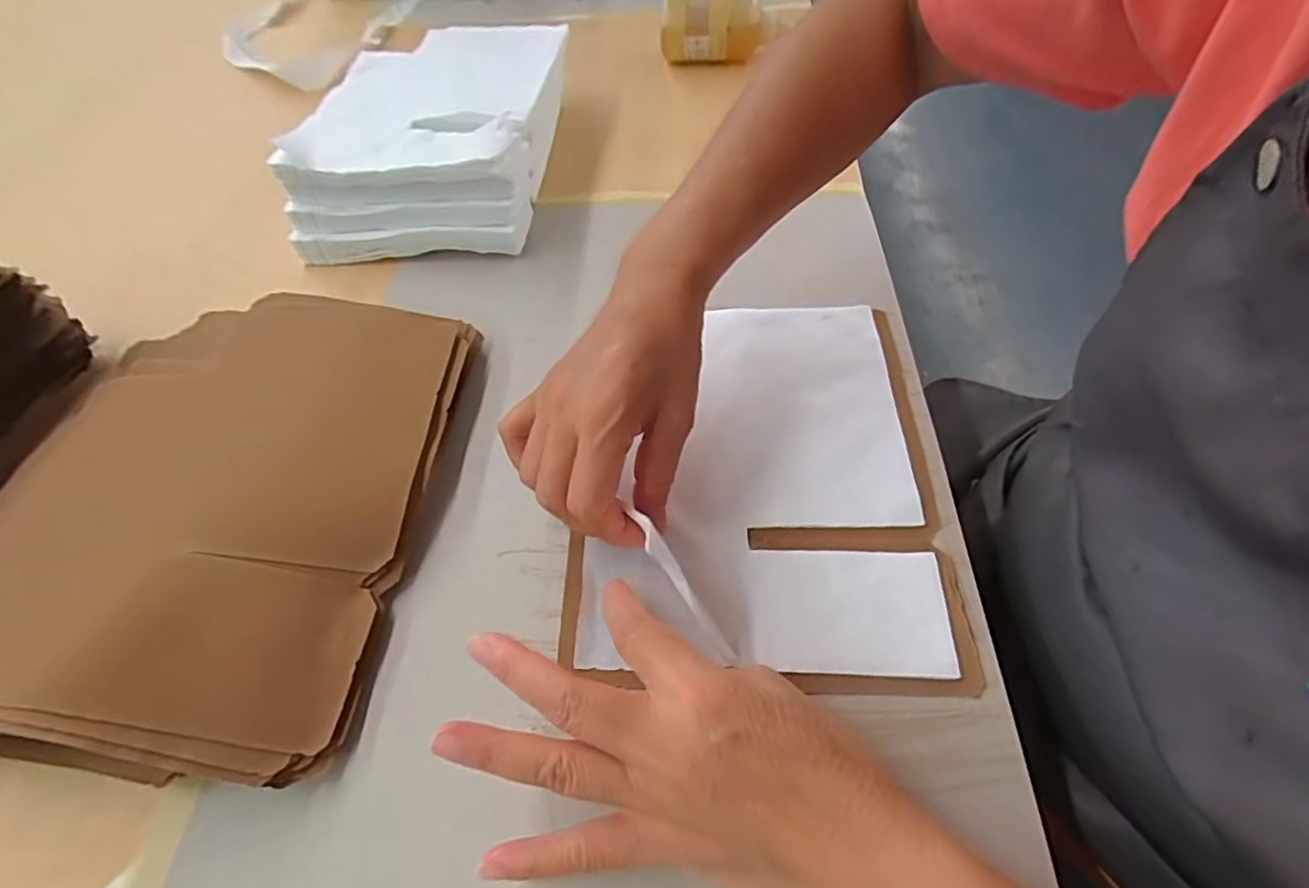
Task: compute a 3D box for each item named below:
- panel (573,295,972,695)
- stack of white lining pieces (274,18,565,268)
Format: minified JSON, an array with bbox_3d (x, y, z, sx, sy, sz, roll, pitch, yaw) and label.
[{"bbox_3d":[0.055,0.010,0.345,0.188,0.011,0.240,-1,54,4],"label":"panel"},{"bbox_3d":[-0.180,-0.266,0.523,0.195,0.077,0.254,-1,55,2],"label":"stack of white lining pieces"}]

